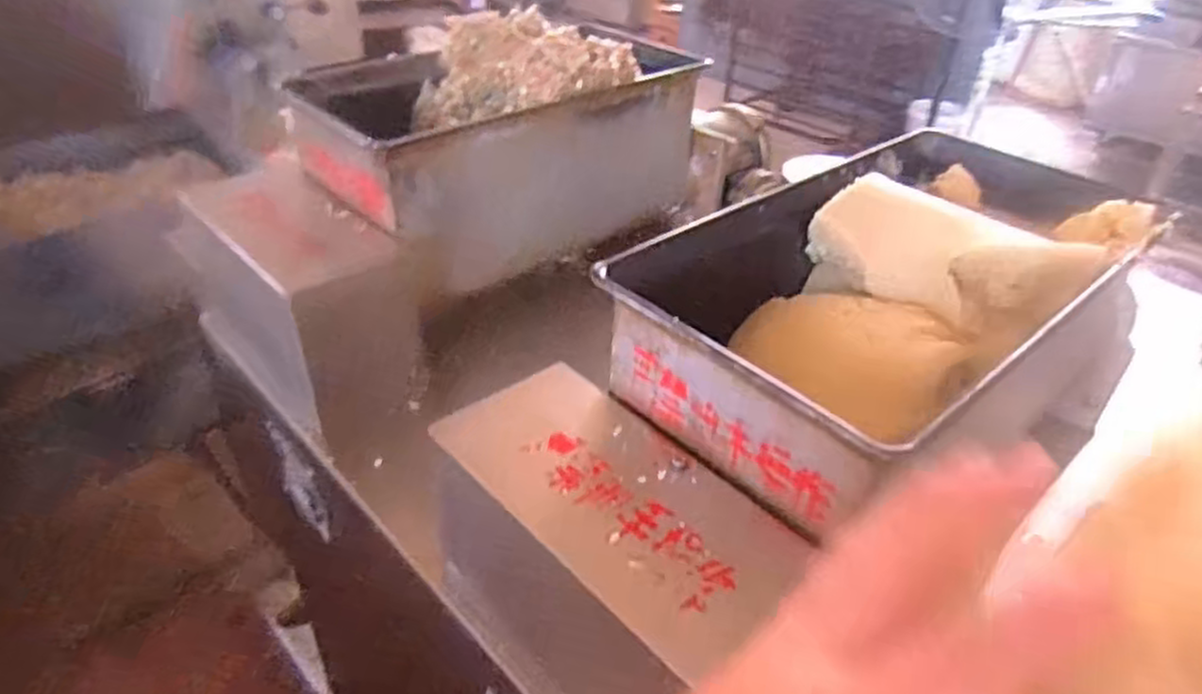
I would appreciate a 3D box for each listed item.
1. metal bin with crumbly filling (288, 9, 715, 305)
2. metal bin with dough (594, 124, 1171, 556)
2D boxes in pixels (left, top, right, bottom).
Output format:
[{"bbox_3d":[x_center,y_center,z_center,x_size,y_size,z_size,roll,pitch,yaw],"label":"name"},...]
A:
[{"bbox_3d":[-0.126,-0.261,0.944,0.437,0.219,0.251,-28,45,-32],"label":"metal bin with crumbly filling"},{"bbox_3d":[0.222,-0.050,0.608,0.442,0.112,0.230,-26,44,-30],"label":"metal bin with dough"}]

